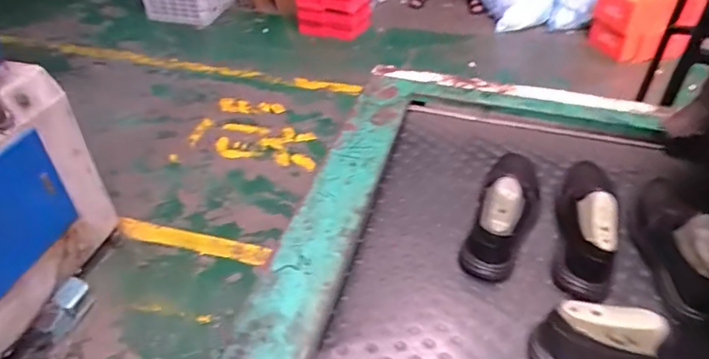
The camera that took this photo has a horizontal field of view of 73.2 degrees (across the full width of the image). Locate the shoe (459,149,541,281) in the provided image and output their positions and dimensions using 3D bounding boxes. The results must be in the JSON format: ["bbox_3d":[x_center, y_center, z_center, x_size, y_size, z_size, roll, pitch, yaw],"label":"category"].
[{"bbox_3d":[0.263,0.042,0.813,0.096,0.103,0.272,19,43,18],"label":"shoe"}]

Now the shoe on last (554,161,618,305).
[{"bbox_3d":[0.385,0.052,0.801,0.092,0.115,0.281,15,42,14],"label":"shoe on last"}]

